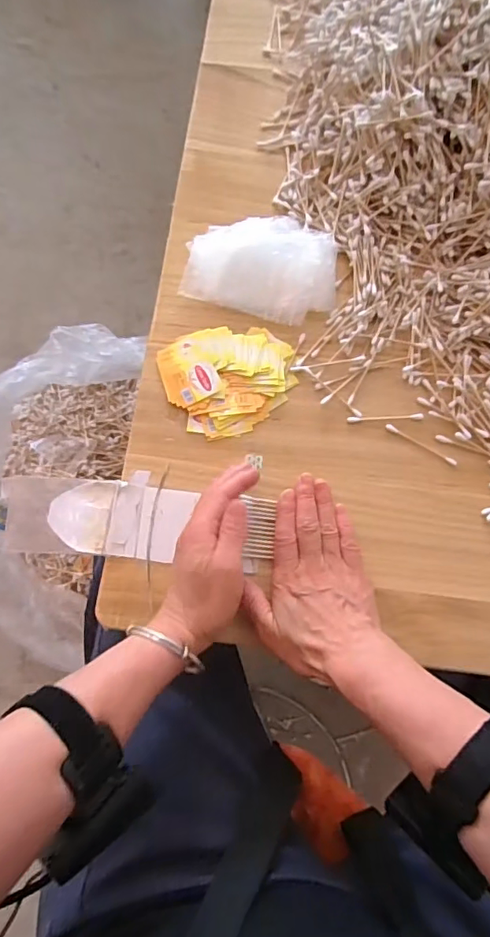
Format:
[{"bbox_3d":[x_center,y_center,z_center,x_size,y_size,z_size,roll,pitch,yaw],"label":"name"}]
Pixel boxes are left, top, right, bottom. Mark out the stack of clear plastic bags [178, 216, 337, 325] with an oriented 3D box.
[{"bbox_3d":[0.020,-0.204,0.511,0.144,0.025,0.110,18,74,3],"label":"stack of clear plastic bags"}]

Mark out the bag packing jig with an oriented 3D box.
[{"bbox_3d":[-0.092,0.042,0.450,0.226,0.009,0.075,4,74,-2],"label":"bag packing jig"}]

